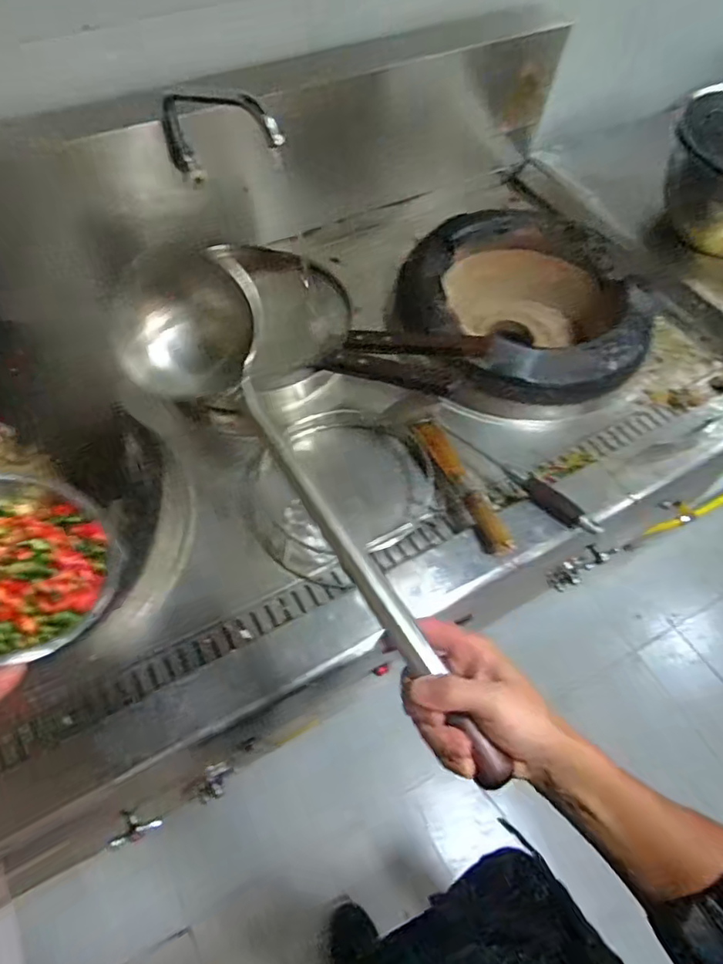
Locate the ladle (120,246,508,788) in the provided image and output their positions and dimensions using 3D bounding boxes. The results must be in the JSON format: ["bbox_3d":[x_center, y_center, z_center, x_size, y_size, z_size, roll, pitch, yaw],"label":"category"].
[{"bbox_3d":[-0.051,0.005,0.433,0.105,0.061,0.467,-29,74,-18],"label":"ladle"}]

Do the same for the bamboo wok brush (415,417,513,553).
[{"bbox_3d":[0.136,0.003,0.775,0.033,0.033,0.211,-22,60,-14],"label":"bamboo wok brush"}]

